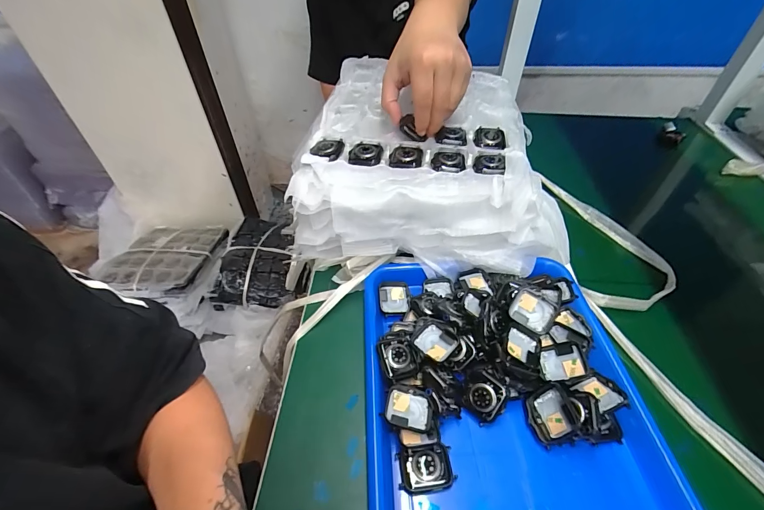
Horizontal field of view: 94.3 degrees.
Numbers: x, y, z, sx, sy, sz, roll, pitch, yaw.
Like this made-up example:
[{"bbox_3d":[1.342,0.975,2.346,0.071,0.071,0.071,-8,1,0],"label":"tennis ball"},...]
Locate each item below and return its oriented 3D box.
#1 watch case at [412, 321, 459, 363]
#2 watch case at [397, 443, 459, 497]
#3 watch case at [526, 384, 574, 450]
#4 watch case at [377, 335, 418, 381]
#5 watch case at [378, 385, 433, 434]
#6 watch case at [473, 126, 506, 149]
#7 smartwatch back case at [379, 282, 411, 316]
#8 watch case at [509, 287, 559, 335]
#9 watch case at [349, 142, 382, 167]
[{"bbox_3d":[0.054,0.088,0.361,0.041,0.009,0.036,32,55,29],"label":"watch case"},{"bbox_3d":[0.037,0.183,0.304,0.045,0.018,0.036,-6,61,4],"label":"watch case"},{"bbox_3d":[0.153,0.145,0.321,0.040,0.009,0.043,-43,40,23],"label":"watch case"},{"bbox_3d":[0.017,0.101,0.353,0.034,0.009,0.041,-15,47,-13],"label":"watch case"},{"bbox_3d":[0.024,0.139,0.323,0.042,0.008,0.037,8,47,9],"label":"watch case"},{"bbox_3d":[0.135,-0.147,0.445,0.037,0.008,0.043,5,46,7],"label":"watch case"},{"bbox_3d":[0.015,0.054,0.429,0.036,0.012,0.042,-4,46,-2],"label":"smartwatch back case"},{"bbox_3d":[0.162,0.059,0.378,0.044,0.006,0.039,31,93,14],"label":"watch case"},{"bbox_3d":[-0.019,-0.123,0.429,0.039,0.010,0.046,4,46,6],"label":"watch case"}]

